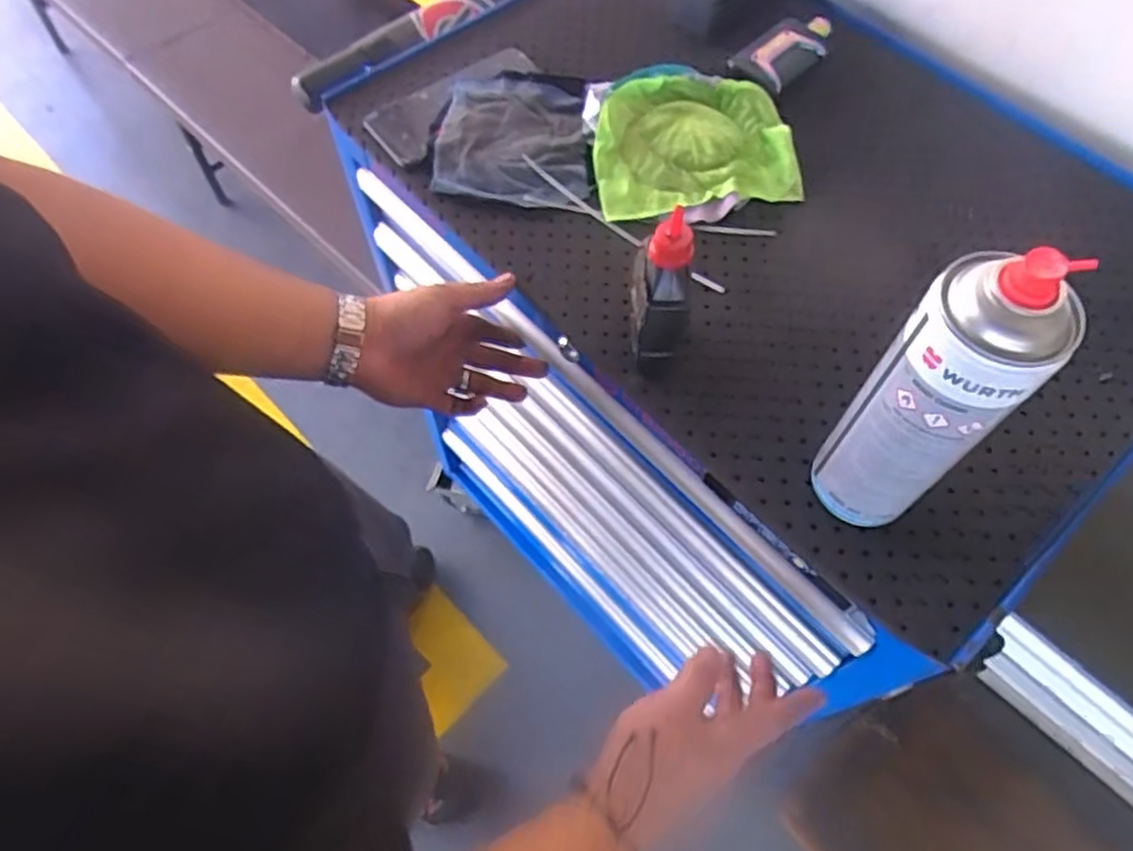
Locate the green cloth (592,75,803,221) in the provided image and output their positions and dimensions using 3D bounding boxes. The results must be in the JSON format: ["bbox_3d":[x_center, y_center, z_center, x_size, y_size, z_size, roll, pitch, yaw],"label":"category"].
[{"bbox_3d":[0.110,-0.245,0.641,0.174,0.029,0.142,-3,62,-2],"label":"green cloth"}]

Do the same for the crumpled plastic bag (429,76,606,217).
[{"bbox_3d":[-0.040,-0.253,0.653,0.140,0.027,0.144,8,62,3],"label":"crumpled plastic bag"}]

